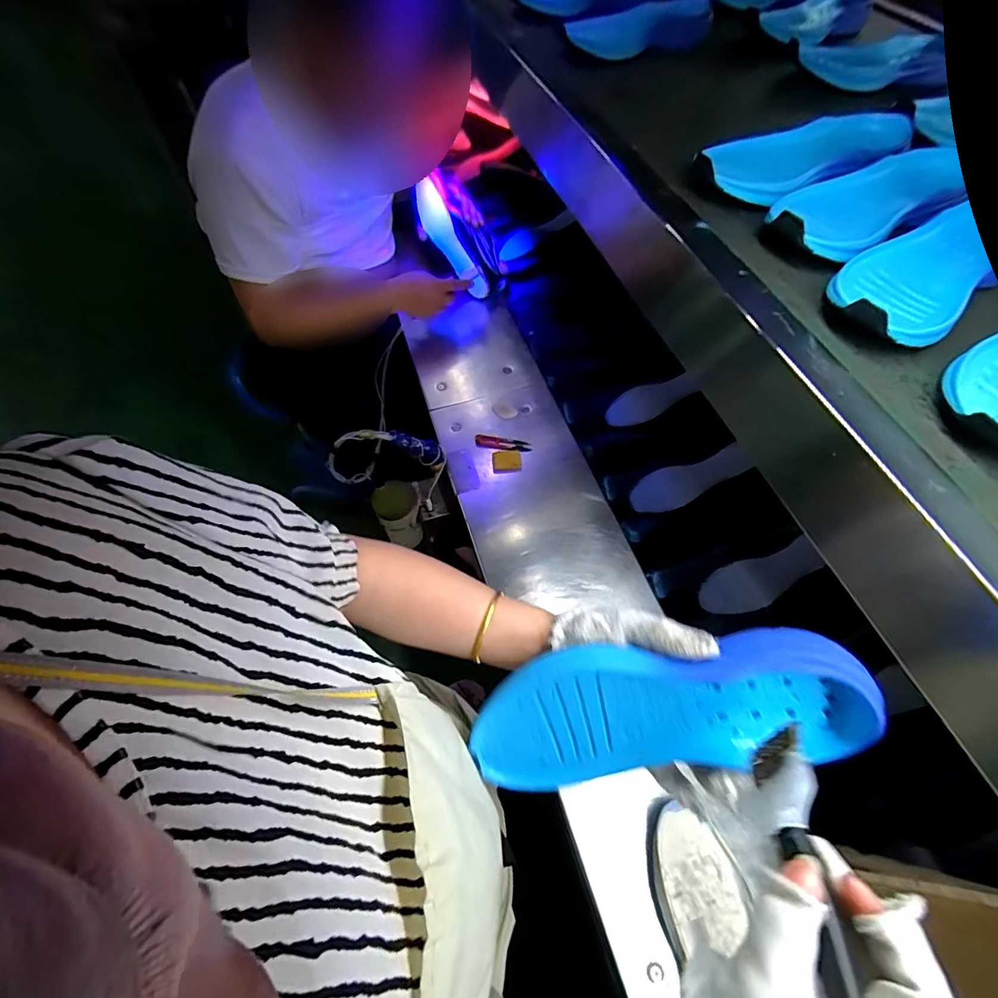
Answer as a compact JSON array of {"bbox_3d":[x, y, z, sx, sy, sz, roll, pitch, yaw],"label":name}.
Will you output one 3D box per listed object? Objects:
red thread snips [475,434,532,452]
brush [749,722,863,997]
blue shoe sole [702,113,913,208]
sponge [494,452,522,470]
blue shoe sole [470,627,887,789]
[{"bbox_3d":[0.007,-0.100,0.850,0.102,0.005,0.028,9,60,4],"label":"red thread snips"},{"bbox_3d":[0.148,0.194,0.224,0.034,0.011,0.158,-18,34,28],"label":"brush"},{"bbox_3d":[0.331,-0.370,0.508,0.256,0.032,0.082,-22,62,-15],"label":"blue shoe sole"},{"bbox_3d":[0.014,-0.069,0.829,0.050,0.008,0.035,-7,61,-5],"label":"sponge"},{"bbox_3d":[0.106,0.148,0.333,0.255,0.050,0.092,-15,99,13],"label":"blue shoe sole"}]

